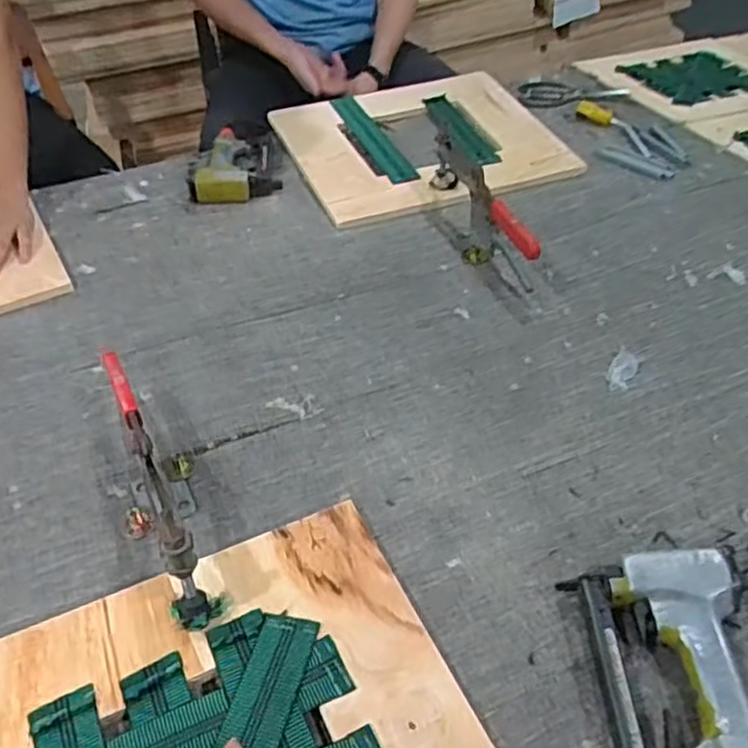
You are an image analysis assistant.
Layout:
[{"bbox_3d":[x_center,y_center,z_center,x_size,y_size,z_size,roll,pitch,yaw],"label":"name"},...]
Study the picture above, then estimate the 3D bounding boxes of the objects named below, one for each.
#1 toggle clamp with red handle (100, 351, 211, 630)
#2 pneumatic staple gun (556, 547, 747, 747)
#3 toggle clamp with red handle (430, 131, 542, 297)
[{"bbox_3d":[-0.203,0.088,0.633,0.058,0.111,0.293,-21,47,-17],"label":"toggle clamp with red handle"},{"bbox_3d":[0.231,0.245,0.490,0.128,0.042,0.250,-6,44,-3],"label":"pneumatic staple gun"},{"bbox_3d":[0.144,-0.235,0.960,0.084,0.096,0.311,-6,44,-3],"label":"toggle clamp with red handle"}]

